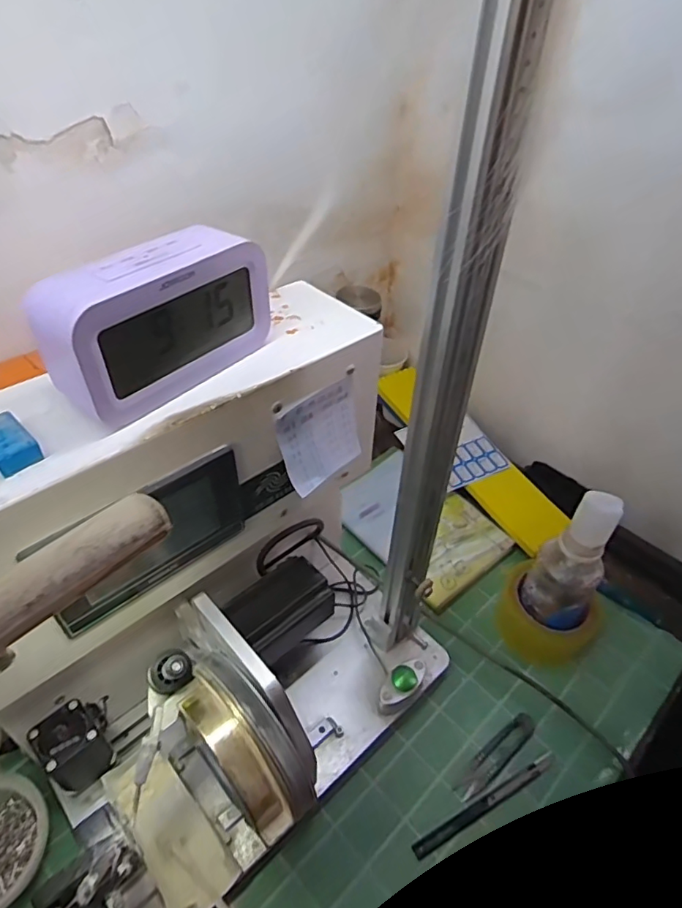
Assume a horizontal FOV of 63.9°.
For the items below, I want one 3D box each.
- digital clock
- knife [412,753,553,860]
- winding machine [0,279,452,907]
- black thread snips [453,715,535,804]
[{"bbox_3d":[-0.107,-0.078,0.328,0.038,0.082,0.142,30,49,26],"label":"digital clock"},{"bbox_3d":[0.131,0.311,0.486,0.153,0.009,0.013,-19,47,-22],"label":"knife"},{"bbox_3d":[-0.084,0.118,0.410,0.356,0.336,0.244,-32,53,-32],"label":"winding machine"},{"bbox_3d":[0.147,0.283,0.516,0.099,0.009,0.023,-27,51,-28],"label":"black thread snips"}]

